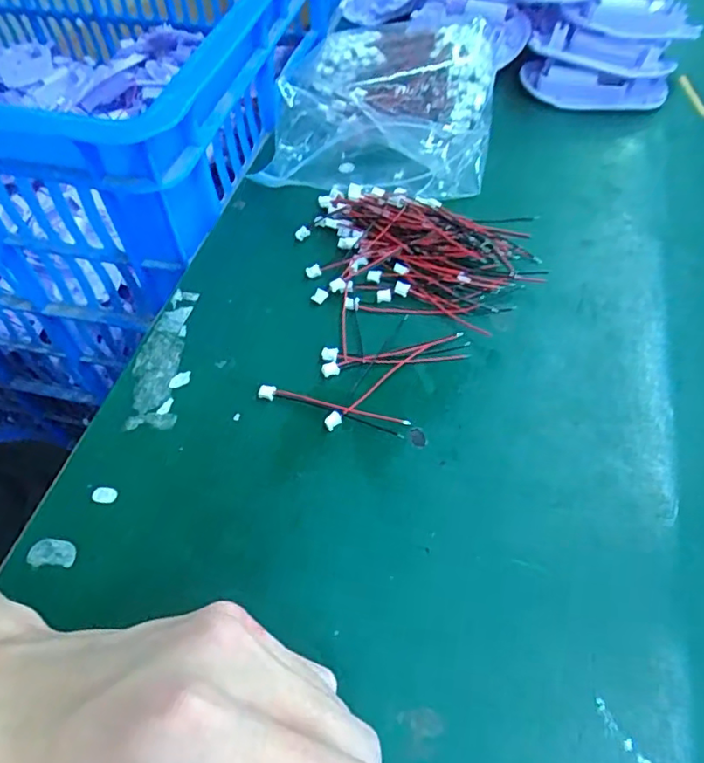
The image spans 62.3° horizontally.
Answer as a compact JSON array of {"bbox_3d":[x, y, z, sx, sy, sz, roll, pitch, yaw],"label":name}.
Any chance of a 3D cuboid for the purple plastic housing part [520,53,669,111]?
[{"bbox_3d":[0.166,-0.205,0.404,0.096,0.025,0.032,14,56,14],"label":"purple plastic housing part"}]

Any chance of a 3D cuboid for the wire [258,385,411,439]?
[{"bbox_3d":[-0.010,0.013,0.262,0.071,0.005,0.008,14,56,14],"label":"wire"}]

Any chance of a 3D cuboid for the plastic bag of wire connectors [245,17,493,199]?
[{"bbox_3d":[0.022,-0.183,0.377,0.132,0.036,0.165,8,55,10],"label":"plastic bag of wire connectors"}]

